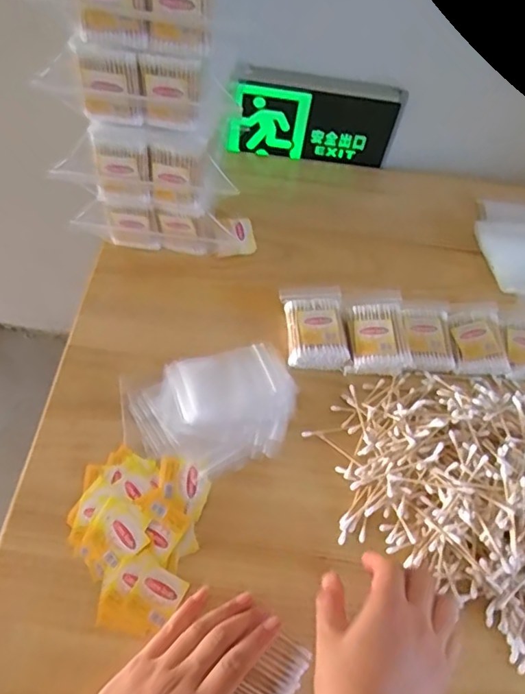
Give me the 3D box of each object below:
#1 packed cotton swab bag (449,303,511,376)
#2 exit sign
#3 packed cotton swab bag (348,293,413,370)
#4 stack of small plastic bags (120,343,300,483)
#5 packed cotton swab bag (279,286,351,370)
[{"bbox_3d":[0.232,-0.010,0.598,0.056,0.020,0.085,3,56,-2],"label":"packed cotton swab bag"},{"bbox_3d":[0.067,-0.290,0.717,0.214,0.123,0.033,-2,57,-6],"label":"exit sign"},{"bbox_3d":[0.119,-0.016,0.583,0.057,0.036,0.092,4,56,-2],"label":"packed cotton swab bag"},{"bbox_3d":[-0.046,0.058,0.533,0.166,0.015,0.124,-20,60,-17],"label":"stack of small plastic bags"},{"bbox_3d":[0.054,-0.018,0.580,0.061,0.030,0.094,-1,57,-5],"label":"packed cotton swab bag"}]

